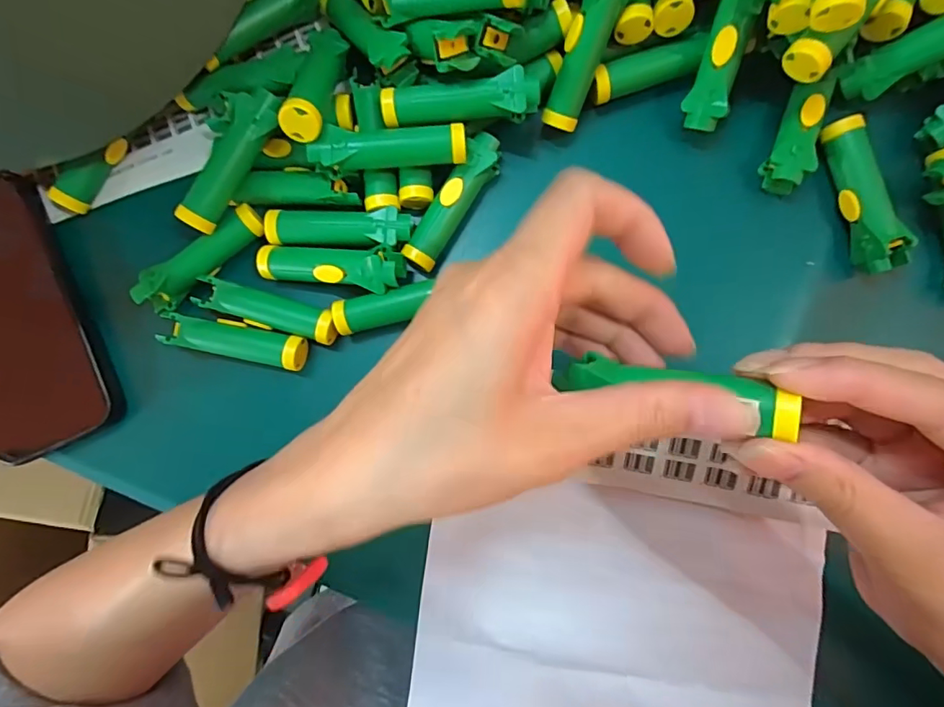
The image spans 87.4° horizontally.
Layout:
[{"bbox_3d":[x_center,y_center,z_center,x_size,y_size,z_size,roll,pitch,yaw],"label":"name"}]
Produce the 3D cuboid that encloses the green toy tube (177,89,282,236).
[{"bbox_3d":[-0.131,-0.105,0.266,0.023,0.022,0.080,35,89,5],"label":"green toy tube"}]

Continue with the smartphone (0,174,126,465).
[{"bbox_3d":[-0.274,-0.022,0.295,0.079,0.017,0.166,-26,85,2],"label":"smartphone"}]

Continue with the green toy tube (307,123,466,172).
[{"bbox_3d":[-0.042,-0.107,0.260,0.078,0.025,0.018,-3,86,4],"label":"green toy tube"}]

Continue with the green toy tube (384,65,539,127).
[{"bbox_3d":[-0.006,-0.130,0.259,0.079,0.019,0.020,-8,86,3],"label":"green toy tube"}]

